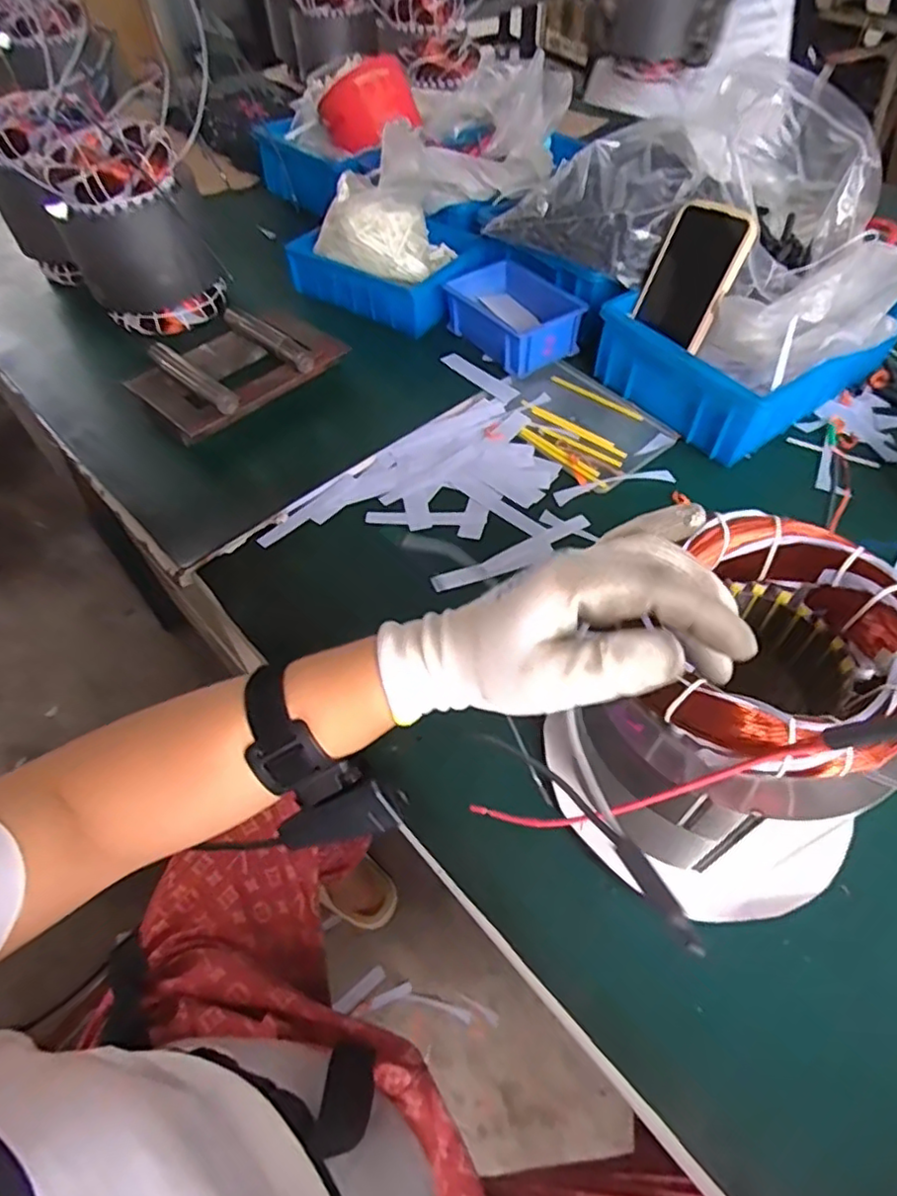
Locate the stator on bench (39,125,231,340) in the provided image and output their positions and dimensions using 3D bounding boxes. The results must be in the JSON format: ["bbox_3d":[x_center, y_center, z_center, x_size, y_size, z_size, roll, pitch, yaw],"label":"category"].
[{"bbox_3d":[-0.361,-0.424,0.725,0.143,0.162,0.129,-33,60,-21],"label":"stator on bench"}]

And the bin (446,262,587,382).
[{"bbox_3d":[0.073,-0.316,0.704,0.104,0.054,0.149,-28,59,-18],"label":"bin"}]

